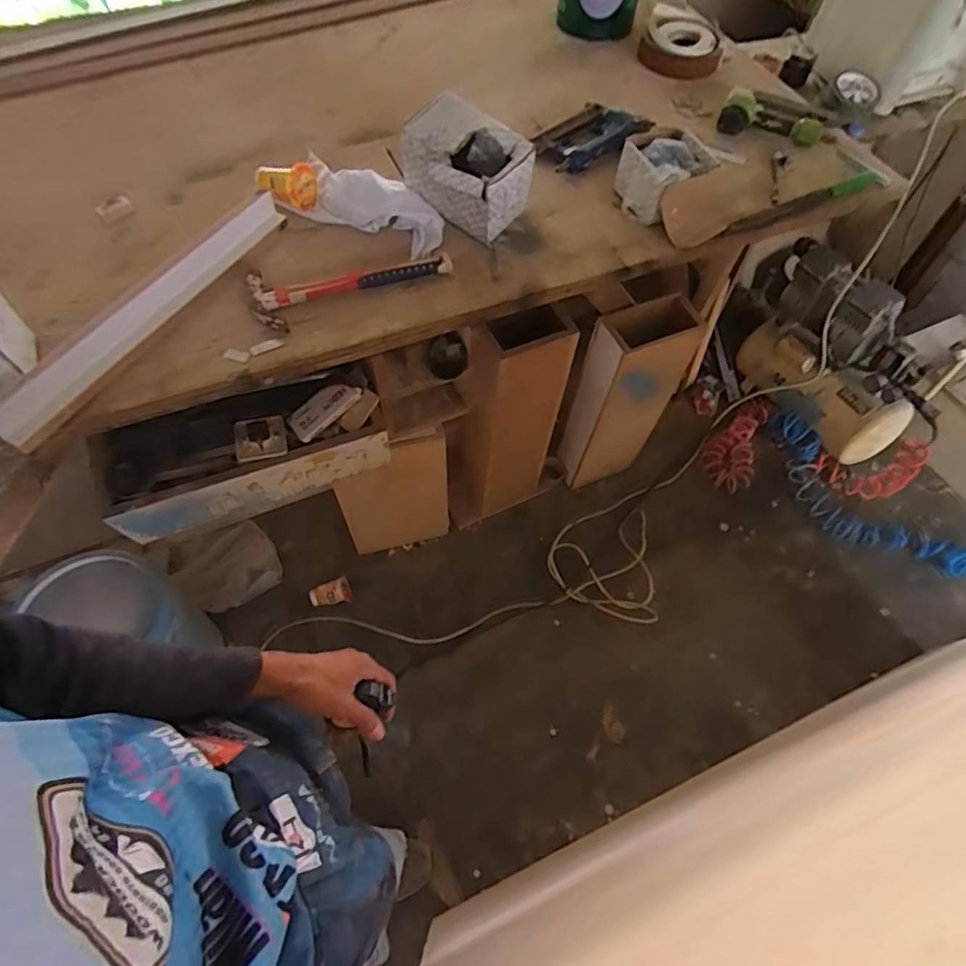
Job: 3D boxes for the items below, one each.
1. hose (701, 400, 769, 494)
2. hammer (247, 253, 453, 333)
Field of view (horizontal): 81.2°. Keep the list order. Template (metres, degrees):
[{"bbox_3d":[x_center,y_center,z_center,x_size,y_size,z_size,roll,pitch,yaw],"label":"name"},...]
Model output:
[{"bbox_3d":[0.790,-0.114,1.731,0.168,0.123,0.291,37,65,18],"label":"hose"},{"bbox_3d":[-0.208,-0.322,0.907,0.316,0.031,0.100,-12,61,-9],"label":"hammer"}]

